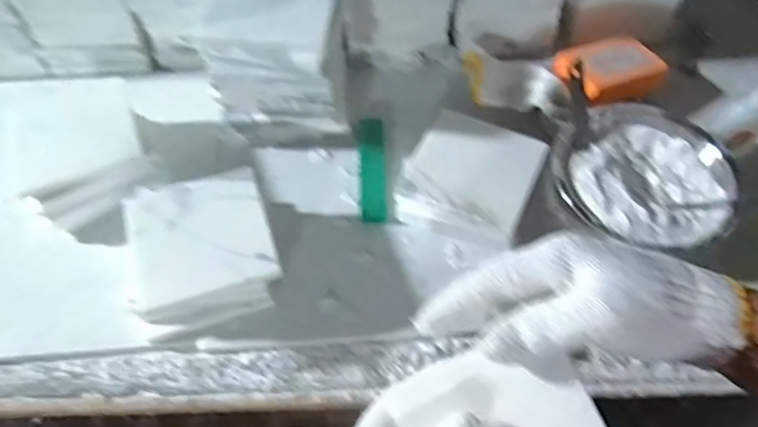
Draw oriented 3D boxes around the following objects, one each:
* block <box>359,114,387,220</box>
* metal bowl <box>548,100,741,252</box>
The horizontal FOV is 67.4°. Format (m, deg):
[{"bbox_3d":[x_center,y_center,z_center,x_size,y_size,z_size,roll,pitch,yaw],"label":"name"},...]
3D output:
[{"bbox_3d":[-0.006,-0.042,0.526,0.021,0.010,0.111,-1,58,-3],"label":"block"},{"bbox_3d":[0.229,-0.028,0.501,0.149,0.040,0.146,1,57,-2],"label":"metal bowl"}]

